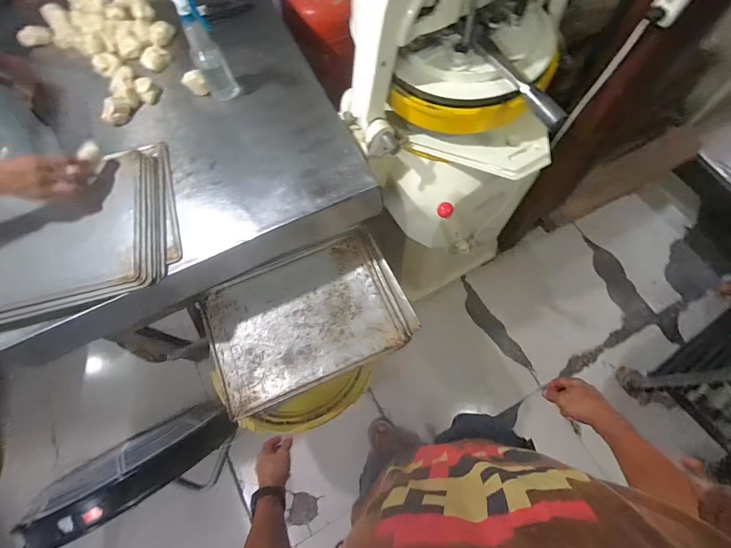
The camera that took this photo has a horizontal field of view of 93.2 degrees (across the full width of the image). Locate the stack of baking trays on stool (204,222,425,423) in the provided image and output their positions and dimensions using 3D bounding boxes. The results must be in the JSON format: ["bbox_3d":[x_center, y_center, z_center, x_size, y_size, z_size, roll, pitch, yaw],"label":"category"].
[{"bbox_3d":[-0.148,0.100,0.859,0.484,0.045,0.337,-23,68,-6],"label":"stack of baking trays on stool"}]

